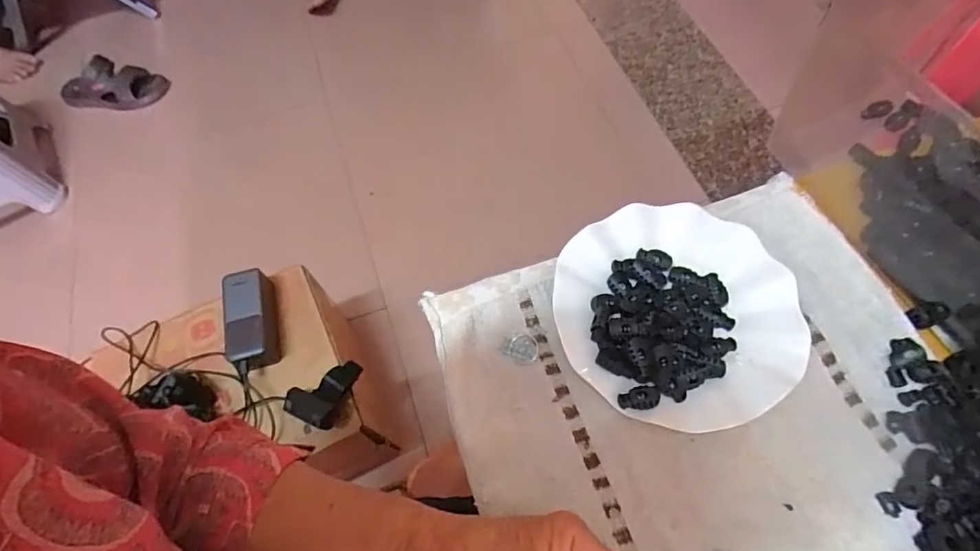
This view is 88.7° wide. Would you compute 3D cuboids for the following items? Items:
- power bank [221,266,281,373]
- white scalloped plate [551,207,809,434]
[{"bbox_3d":[-0.329,0.061,0.691,0.056,0.051,0.129,-15,64,-4],"label":"power bank"},{"bbox_3d":[0.146,0.027,0.394,0.179,0.027,0.177,-1,64,3],"label":"white scalloped plate"}]

